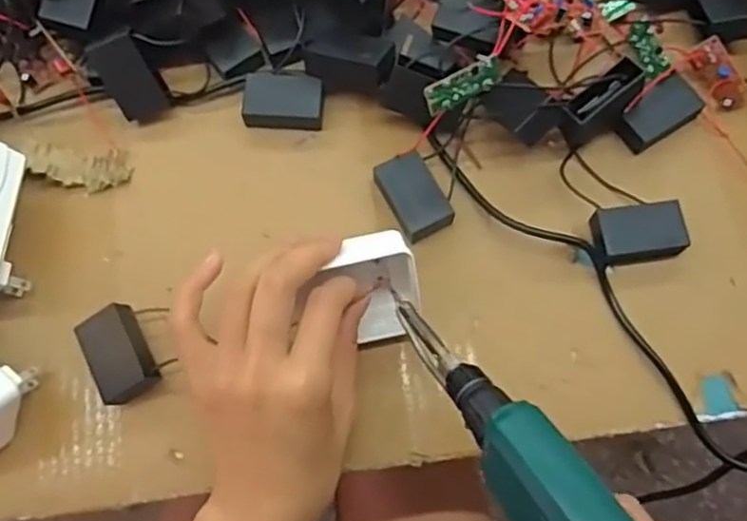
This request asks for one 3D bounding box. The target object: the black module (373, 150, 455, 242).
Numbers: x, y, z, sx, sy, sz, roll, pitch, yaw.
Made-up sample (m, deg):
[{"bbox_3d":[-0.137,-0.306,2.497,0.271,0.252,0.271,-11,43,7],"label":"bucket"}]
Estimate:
[{"bbox_3d":[0.023,-0.038,0.424,0.033,0.015,0.049,-28,77,-8],"label":"black module"}]

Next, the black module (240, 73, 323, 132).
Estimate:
[{"bbox_3d":[-0.055,-0.098,0.442,0.048,0.017,0.031,3,75,0],"label":"black module"}]

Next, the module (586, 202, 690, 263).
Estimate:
[{"bbox_3d":[0.153,-0.016,0.412,0.052,0.019,0.032,-11,76,-3],"label":"module"}]

